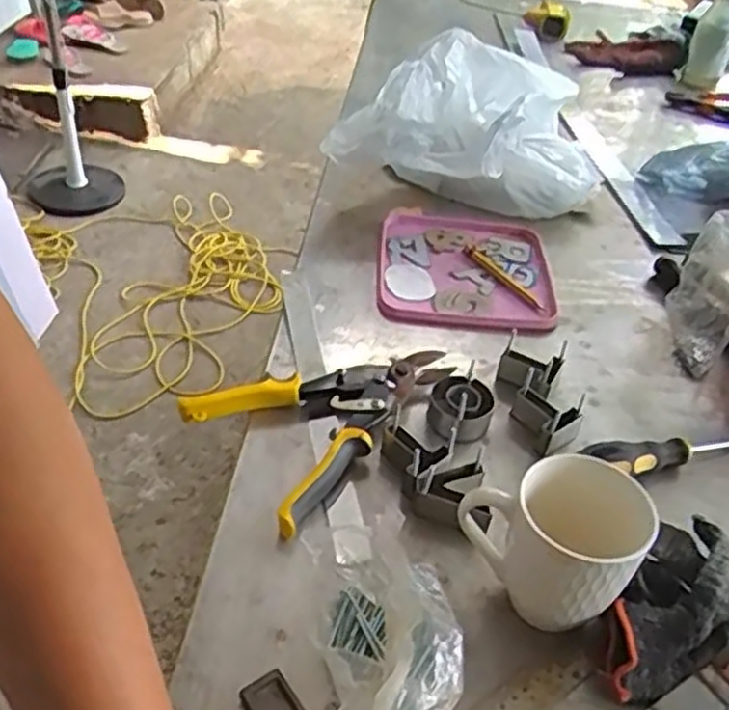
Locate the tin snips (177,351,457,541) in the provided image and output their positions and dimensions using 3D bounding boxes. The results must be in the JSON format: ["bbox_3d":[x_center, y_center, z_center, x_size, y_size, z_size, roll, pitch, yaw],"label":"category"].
[{"bbox_3d":[-0.045,0.038,0.647,0.144,0.026,0.225,29,45,24],"label":"tin snips"}]

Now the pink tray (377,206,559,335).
[{"bbox_3d":[0.110,-0.100,0.847,0.188,0.015,0.226,5,41,-3],"label":"pink tray"}]

